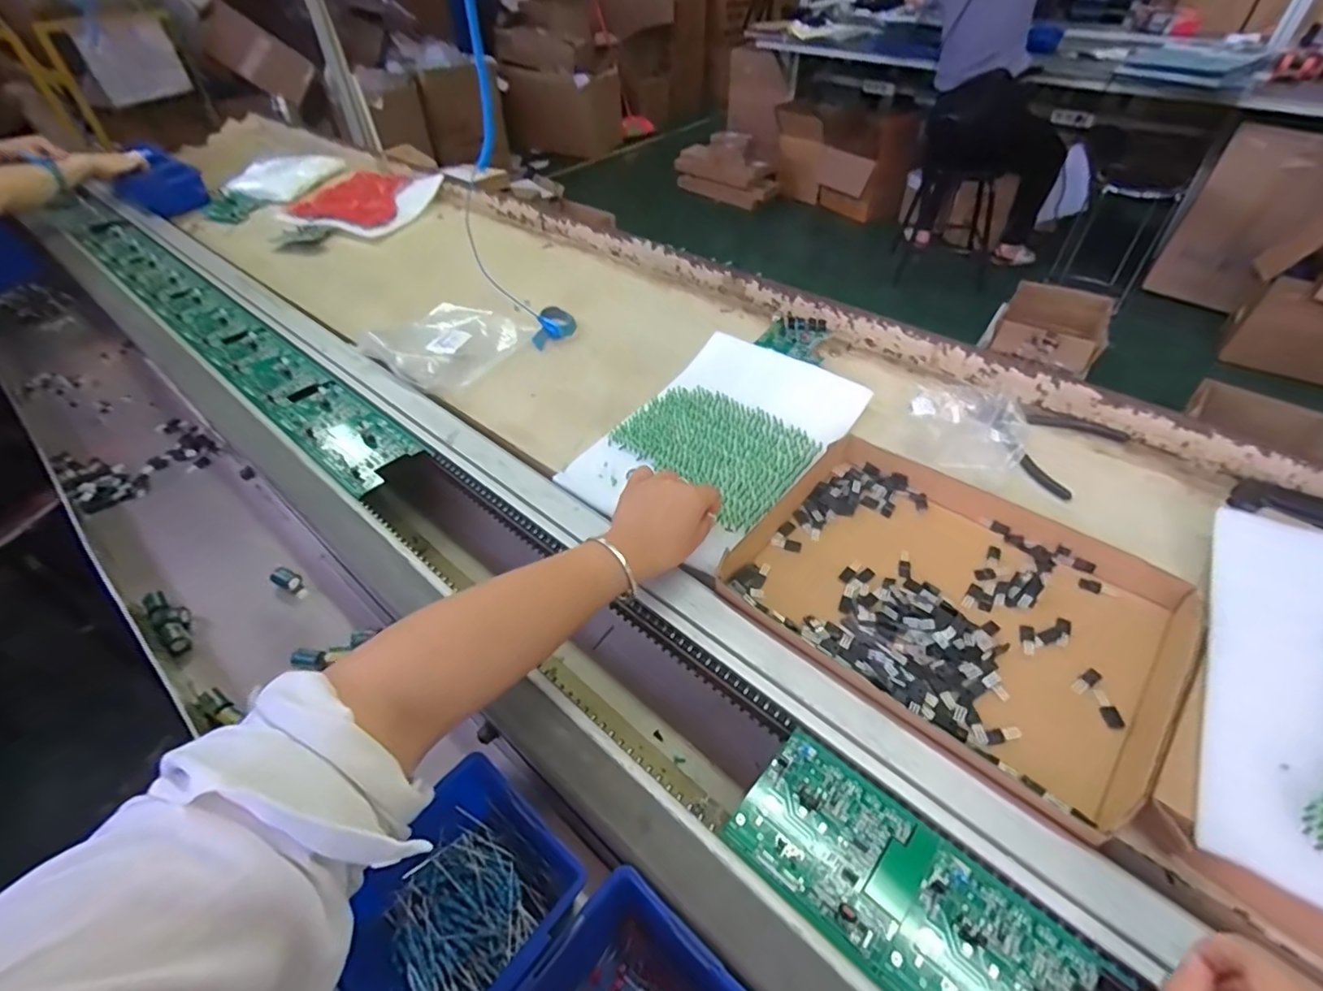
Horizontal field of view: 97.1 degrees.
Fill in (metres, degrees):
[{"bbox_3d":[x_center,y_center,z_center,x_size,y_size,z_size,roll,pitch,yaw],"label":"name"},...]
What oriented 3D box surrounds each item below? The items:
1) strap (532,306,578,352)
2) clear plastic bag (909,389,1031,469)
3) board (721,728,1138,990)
[{"bbox_3d":[-0.154,-0.241,0.837,0.062,0.033,0.065,-8,45,-6],"label":"strap"},{"bbox_3d":[0.312,-0.072,0.596,0.114,0.043,0.096,22,49,23],"label":"clear plastic bag"},{"bbox_3d":[0.149,0.246,0.354,0.213,0.007,0.095,32,54,30],"label":"board"}]

